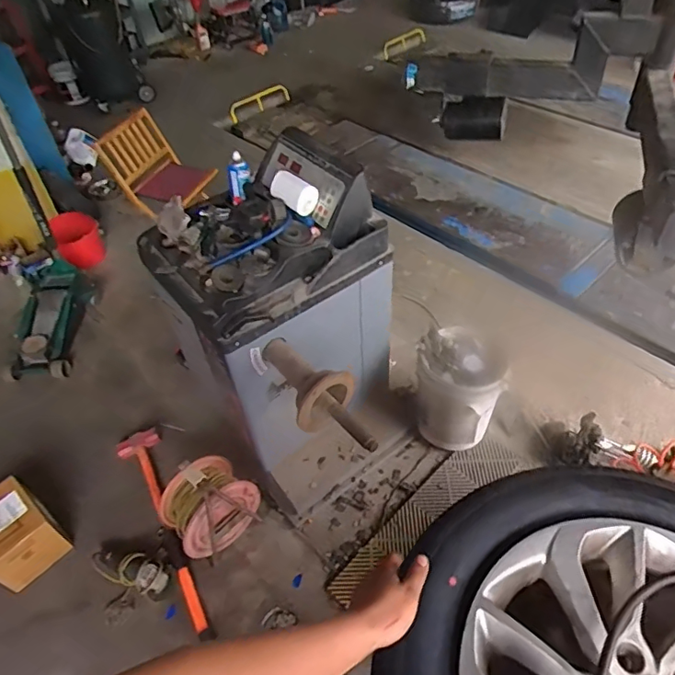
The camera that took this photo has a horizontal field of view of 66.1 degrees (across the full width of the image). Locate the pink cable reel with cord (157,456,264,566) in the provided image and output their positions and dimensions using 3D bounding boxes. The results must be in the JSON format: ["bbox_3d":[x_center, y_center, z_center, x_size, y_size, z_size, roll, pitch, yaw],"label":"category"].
[{"bbox_3d":[-0.388,0.500,1.582,0.265,0.223,0.191,-35,54,-25],"label":"pink cable reel with cord"}]

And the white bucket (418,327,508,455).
[{"bbox_3d":[0.412,0.178,1.796,0.272,0.343,0.310,-1,47,3],"label":"white bucket"}]

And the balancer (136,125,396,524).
[{"bbox_3d":[-0.094,0.026,1.600,0.567,0.934,0.709,-35,54,-25],"label":"balancer"}]

